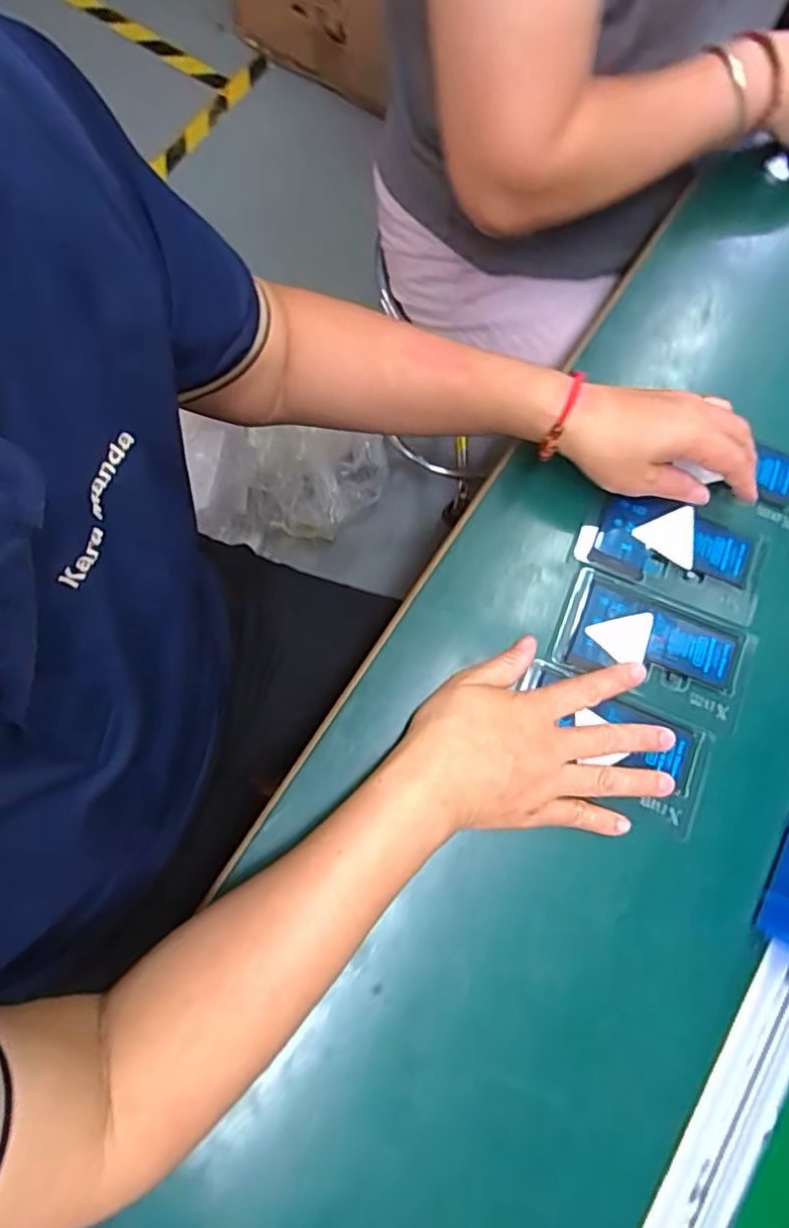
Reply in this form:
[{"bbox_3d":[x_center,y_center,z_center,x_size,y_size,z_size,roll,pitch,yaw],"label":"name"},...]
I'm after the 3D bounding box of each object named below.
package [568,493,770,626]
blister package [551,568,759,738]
[{"bbox_3d":[0.191,-0.043,0.437,0.124,0.008,0.065,21,76,4],"label":"package"},{"bbox_3d":[0.172,0.023,0.418,0.125,0.011,0.071,22,76,4],"label":"blister package"}]

